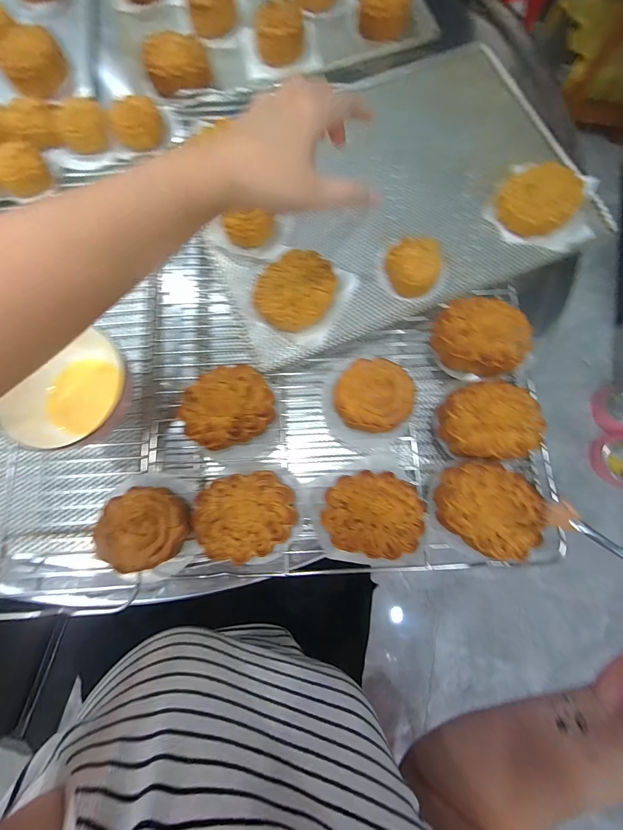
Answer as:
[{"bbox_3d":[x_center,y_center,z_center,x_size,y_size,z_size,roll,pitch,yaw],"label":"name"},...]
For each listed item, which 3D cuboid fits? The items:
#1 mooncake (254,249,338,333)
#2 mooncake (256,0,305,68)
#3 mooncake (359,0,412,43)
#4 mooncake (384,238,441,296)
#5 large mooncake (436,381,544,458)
[{"bbox_3d":[-0.016,-0.132,0.347,0.090,0.025,0.069,-42,80,-8],"label":"mooncake"},{"bbox_3d":[-0.042,-0.531,0.462,0.064,0.032,0.076,-7,77,-1],"label":"mooncake"},{"bbox_3d":[0.103,-0.574,0.468,0.074,0.039,0.085,2,77,1],"label":"mooncake"},{"bbox_3d":[0.108,-0.160,0.358,0.052,0.030,0.055,4,77,2],"label":"mooncake"},{"bbox_3d":[0.169,0.006,0.314,0.088,0.037,0.067,-8,77,-1],"label":"large mooncake"}]

